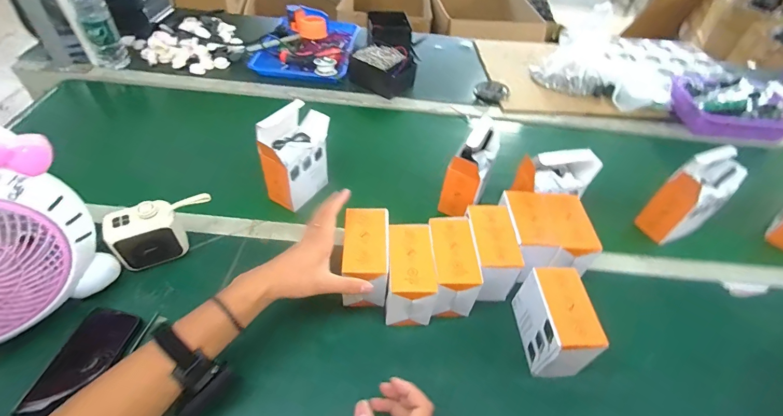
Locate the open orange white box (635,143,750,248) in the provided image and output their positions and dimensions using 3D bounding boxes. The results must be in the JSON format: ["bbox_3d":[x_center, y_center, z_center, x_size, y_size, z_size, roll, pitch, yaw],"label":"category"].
[{"bbox_3d":[0.538,-0.022,0.674,0.127,0.164,0.070,-20,52,-22],"label":"open orange white box"}]

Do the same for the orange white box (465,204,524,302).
[{"bbox_3d":[0.148,0.070,0.586,0.065,0.097,0.115,-1,47,-6],"label":"orange white box"}]

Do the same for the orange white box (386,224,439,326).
[{"bbox_3d":[0.027,0.099,0.550,0.066,0.099,0.122,3,47,-2],"label":"orange white box"}]

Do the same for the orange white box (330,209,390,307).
[{"bbox_3d":[-0.039,0.074,0.568,0.068,0.094,0.113,5,47,-1],"label":"orange white box"}]

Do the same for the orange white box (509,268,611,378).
[{"bbox_3d":[0.225,0.157,0.517,0.071,0.095,0.124,-1,47,-6],"label":"orange white box"}]

